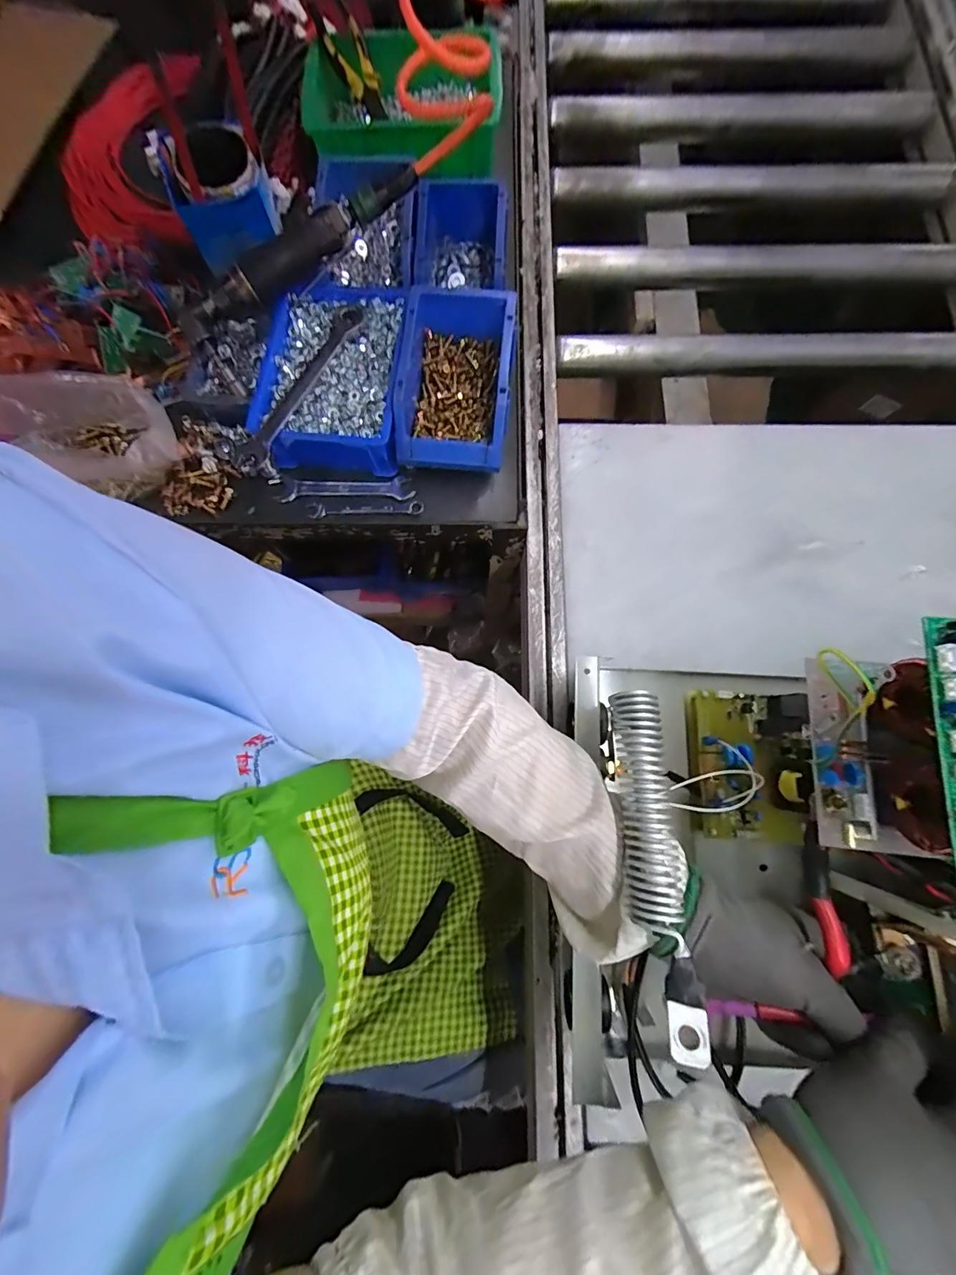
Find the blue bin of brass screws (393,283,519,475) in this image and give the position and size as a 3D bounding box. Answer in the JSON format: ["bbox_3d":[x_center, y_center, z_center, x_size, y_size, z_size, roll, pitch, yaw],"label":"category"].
[{"bbox_3d":[-0.024,-0.275,0.487,0.116,0.081,0.178,4,77,2],"label":"blue bin of brass screws"}]

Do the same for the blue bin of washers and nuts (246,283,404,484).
[{"bbox_3d":[-0.156,-0.282,0.494,0.149,0.064,0.197,3,77,2],"label":"blue bin of washers and nuts"}]

